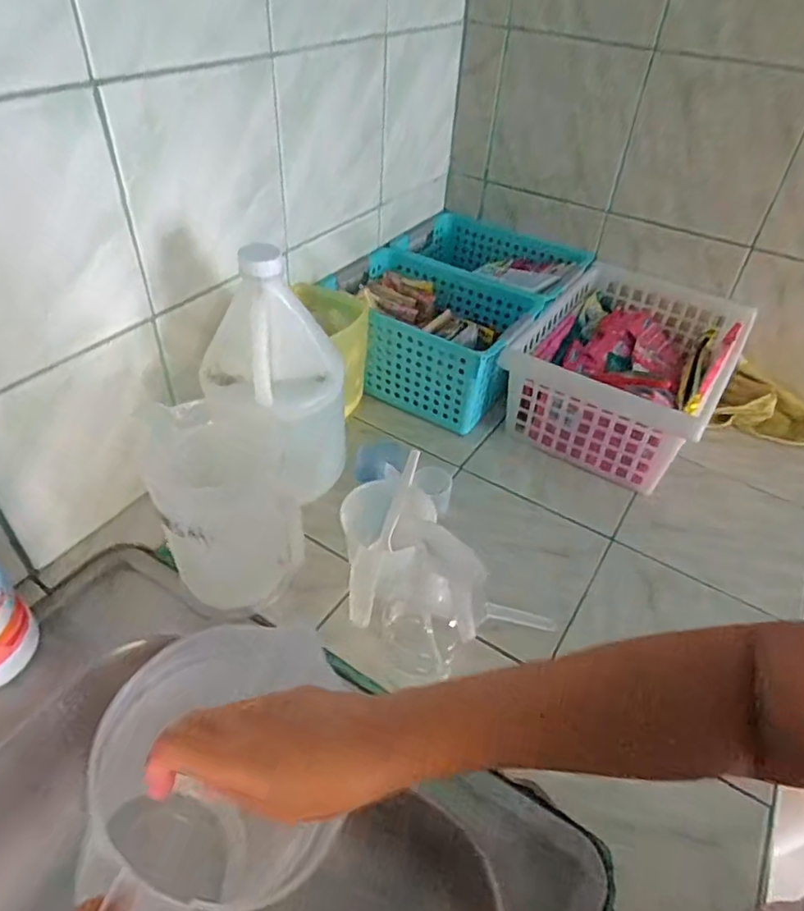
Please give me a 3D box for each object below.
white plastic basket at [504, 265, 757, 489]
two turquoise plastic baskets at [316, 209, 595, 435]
[{"bbox_3d":[0.299,-0.112,0.817,0.244,0.140,0.327,25,45,21],"label":"white plastic basket"},{"bbox_3d":[0.080,-0.218,0.900,0.283,0.139,0.349,24,45,20],"label":"two turquoise plastic baskets"}]

